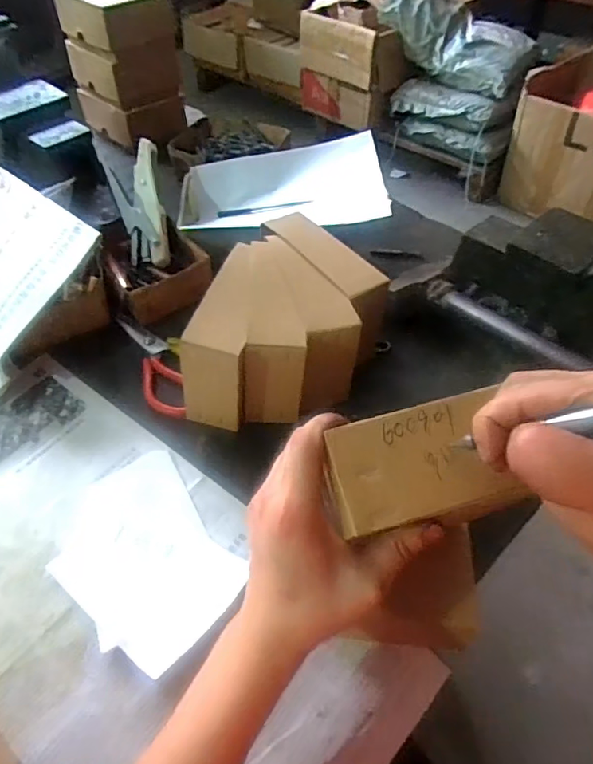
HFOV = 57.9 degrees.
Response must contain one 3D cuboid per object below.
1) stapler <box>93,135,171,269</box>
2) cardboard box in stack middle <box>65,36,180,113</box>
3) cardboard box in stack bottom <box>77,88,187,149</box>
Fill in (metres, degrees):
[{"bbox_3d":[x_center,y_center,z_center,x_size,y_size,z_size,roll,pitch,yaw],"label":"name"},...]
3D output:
[{"bbox_3d":[-0.206,-0.234,0.708,0.070,0.029,0.168,-14,85,-10],"label":"stapler"},{"bbox_3d":[-0.292,-0.541,0.912,0.121,0.084,0.154,-37,58,-26],"label":"cardboard box in stack middle"},{"bbox_3d":[-0.293,-0.476,0.950,0.148,0.077,0.152,-37,58,-26],"label":"cardboard box in stack bottom"}]

